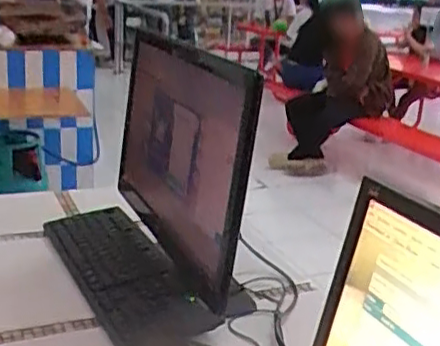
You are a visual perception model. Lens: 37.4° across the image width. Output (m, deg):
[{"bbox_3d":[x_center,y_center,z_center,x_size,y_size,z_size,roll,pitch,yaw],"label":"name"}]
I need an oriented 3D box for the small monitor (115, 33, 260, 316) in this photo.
[{"bbox_3d":[-0.061,-0.002,0.958,0.146,0.338,0.494,0,18,-11],"label":"small monitor"}]

